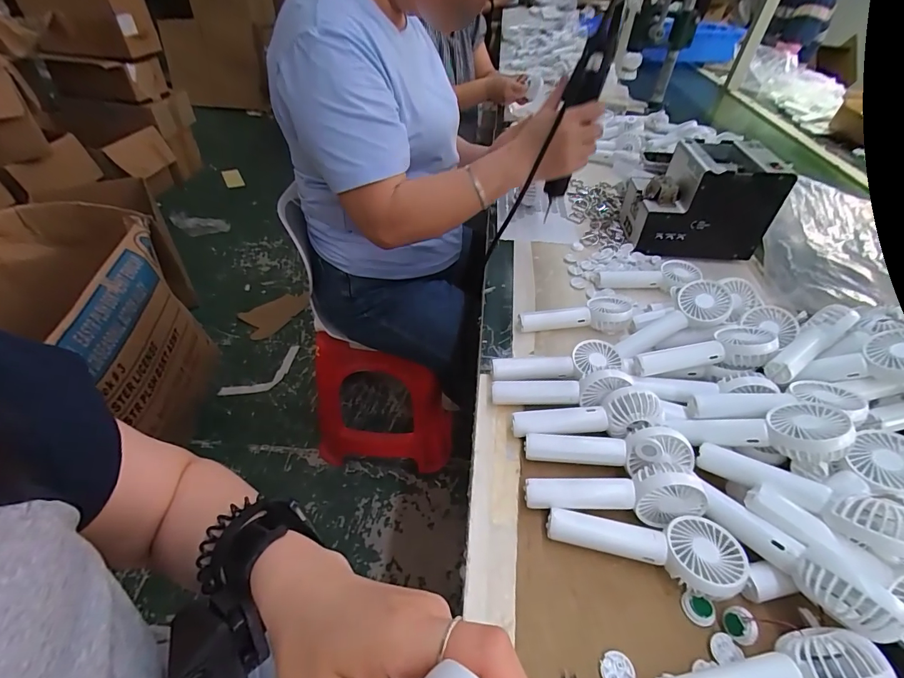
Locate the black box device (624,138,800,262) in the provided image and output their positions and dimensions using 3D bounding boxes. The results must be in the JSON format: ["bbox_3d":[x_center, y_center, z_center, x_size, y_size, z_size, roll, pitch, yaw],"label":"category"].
[{"bbox_3d":[0.390,-0.222,0.665,0.186,0.146,0.135,7,44,4],"label":"black box device"}]

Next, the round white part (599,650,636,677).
[{"bbox_3d":[0.113,0.226,0.283,0.023,0.004,0.020,-2,44,-6],"label":"round white part"}]

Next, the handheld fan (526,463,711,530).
[{"bbox_3d":[0.135,0.130,0.347,0.139,0.058,0.038,2,44,-1],"label":"handheld fan"}]

